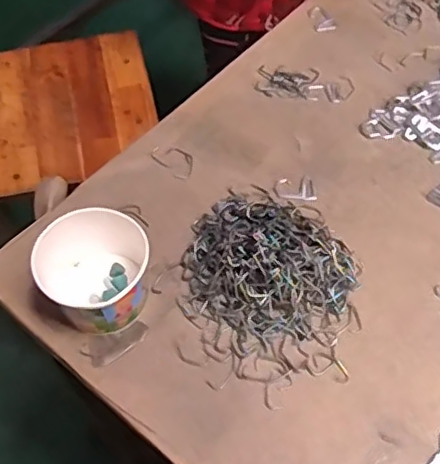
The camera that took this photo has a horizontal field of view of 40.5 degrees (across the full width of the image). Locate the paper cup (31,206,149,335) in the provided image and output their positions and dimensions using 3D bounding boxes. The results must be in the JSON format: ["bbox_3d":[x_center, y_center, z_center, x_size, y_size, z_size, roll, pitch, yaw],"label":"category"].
[{"bbox_3d":[-0.106,0.035,0.515,0.092,0.069,0.092,0,58,0],"label":"paper cup"}]

